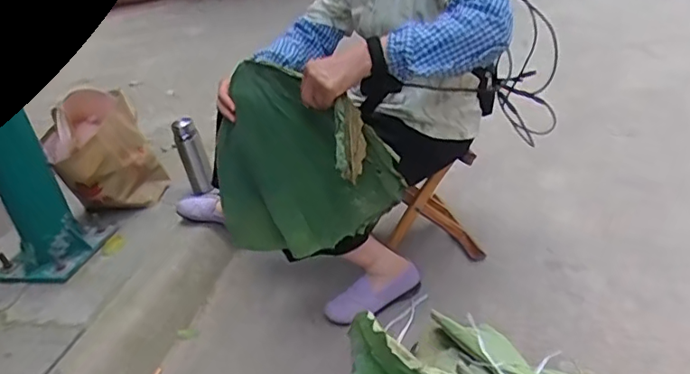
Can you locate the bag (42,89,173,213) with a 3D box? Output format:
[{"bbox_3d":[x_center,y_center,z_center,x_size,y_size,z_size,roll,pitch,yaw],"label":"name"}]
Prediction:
[{"bbox_3d":[-0.720,-0.095,1.685,0.231,0.355,0.216,-4,26,11],"label":"bag"}]

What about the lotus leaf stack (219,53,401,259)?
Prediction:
[{"bbox_3d":[-0.097,-0.025,1.043,0.391,0.361,0.109,8,31,32],"label":"lotus leaf stack"}]

